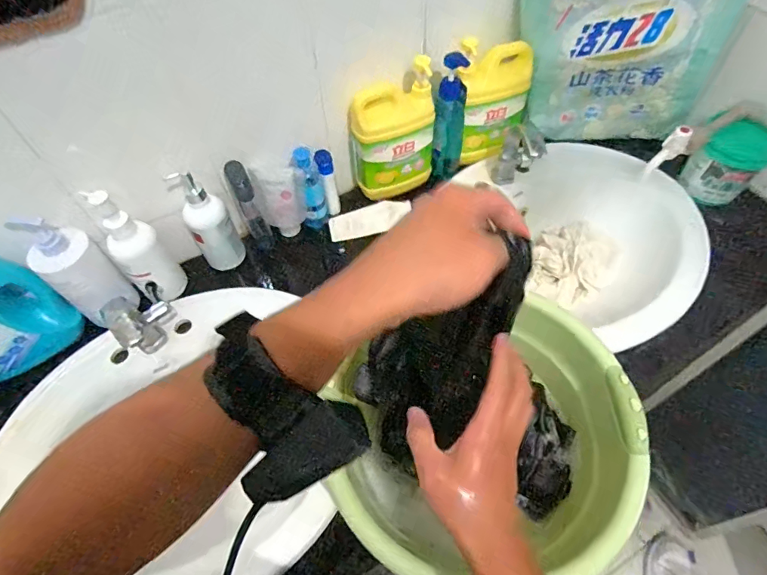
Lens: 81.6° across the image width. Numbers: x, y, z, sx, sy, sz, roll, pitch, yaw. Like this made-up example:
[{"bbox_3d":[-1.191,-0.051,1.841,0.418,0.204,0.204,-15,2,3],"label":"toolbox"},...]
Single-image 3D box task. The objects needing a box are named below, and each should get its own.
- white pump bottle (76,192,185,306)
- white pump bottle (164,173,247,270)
[{"bbox_3d":[-0.378,-0.057,0.690,0.074,0.209,0.067,-39,62,-22],"label":"white pump bottle"},{"bbox_3d":[-0.287,-0.106,0.734,0.073,0.185,0.056,-22,57,-13],"label":"white pump bottle"}]

